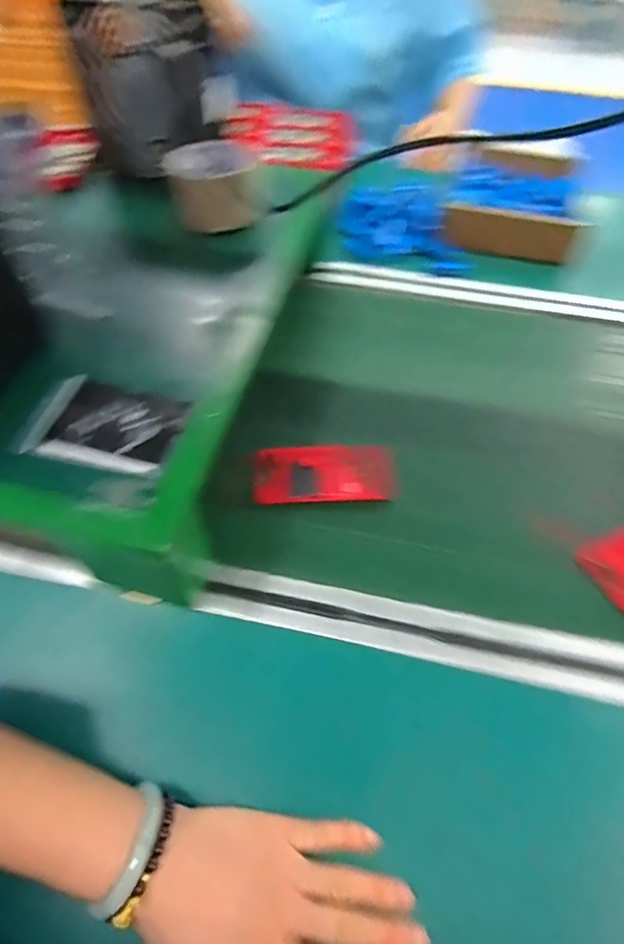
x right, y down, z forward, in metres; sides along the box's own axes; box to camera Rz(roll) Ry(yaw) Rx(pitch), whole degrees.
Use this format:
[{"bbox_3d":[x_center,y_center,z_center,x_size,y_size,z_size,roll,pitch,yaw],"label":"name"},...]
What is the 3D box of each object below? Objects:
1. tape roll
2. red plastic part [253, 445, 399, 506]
[{"bbox_3d":[-0.099,-0.293,0.498,0.088,0.051,0.088,0,55,0],"label":"tape roll"},{"bbox_3d":[0.015,0.004,0.472,0.138,0.021,0.059,-1,60,-5],"label":"red plastic part"}]

